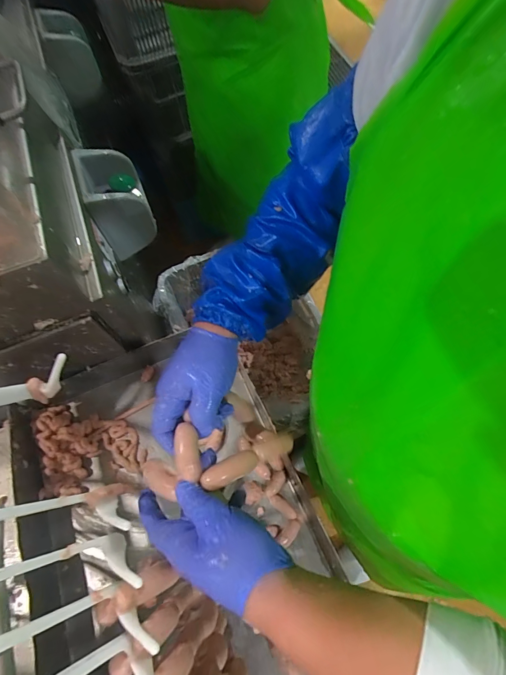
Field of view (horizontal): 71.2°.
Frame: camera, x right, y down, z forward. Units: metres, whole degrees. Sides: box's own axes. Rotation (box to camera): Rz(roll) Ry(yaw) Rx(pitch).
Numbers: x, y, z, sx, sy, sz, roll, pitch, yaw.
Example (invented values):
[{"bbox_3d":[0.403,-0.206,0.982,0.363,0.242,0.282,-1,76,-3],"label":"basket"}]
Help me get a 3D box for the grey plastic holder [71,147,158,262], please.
[{"bbox_3d":[-0.269,-0.276,0.709,0.104,0.140,0.150,-24,70,-7],"label":"grey plastic holder"}]

